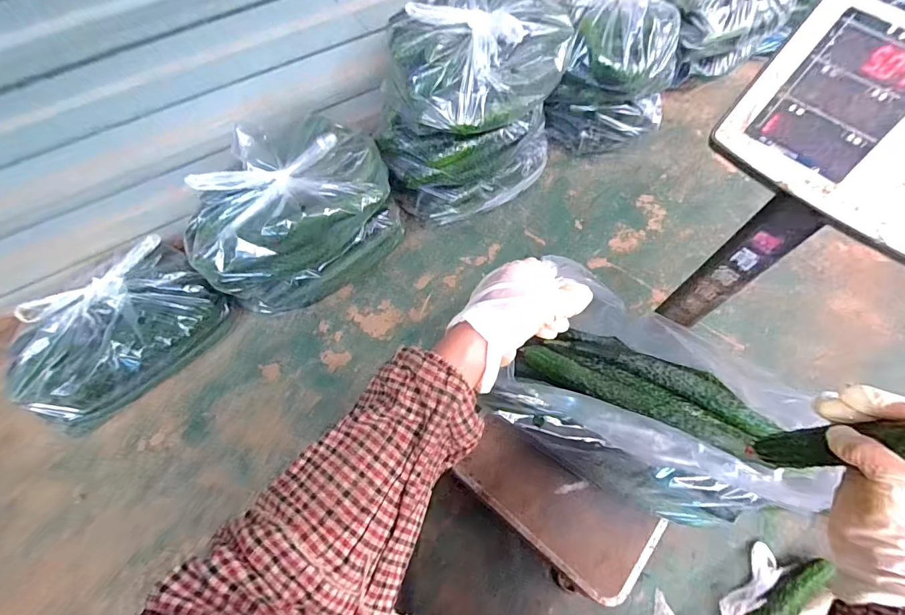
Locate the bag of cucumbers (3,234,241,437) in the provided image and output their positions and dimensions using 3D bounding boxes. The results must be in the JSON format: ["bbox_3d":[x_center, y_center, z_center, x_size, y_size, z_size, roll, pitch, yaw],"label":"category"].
[{"bbox_3d":[-0.649,0.043,0.829,0.367,0.152,0.294,-38,69,-18],"label":"bag of cucumbers"}]

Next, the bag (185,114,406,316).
[{"bbox_3d":[-0.304,-0.170,0.822,0.378,0.267,0.228,-29,66,-14],"label":"bag"}]

